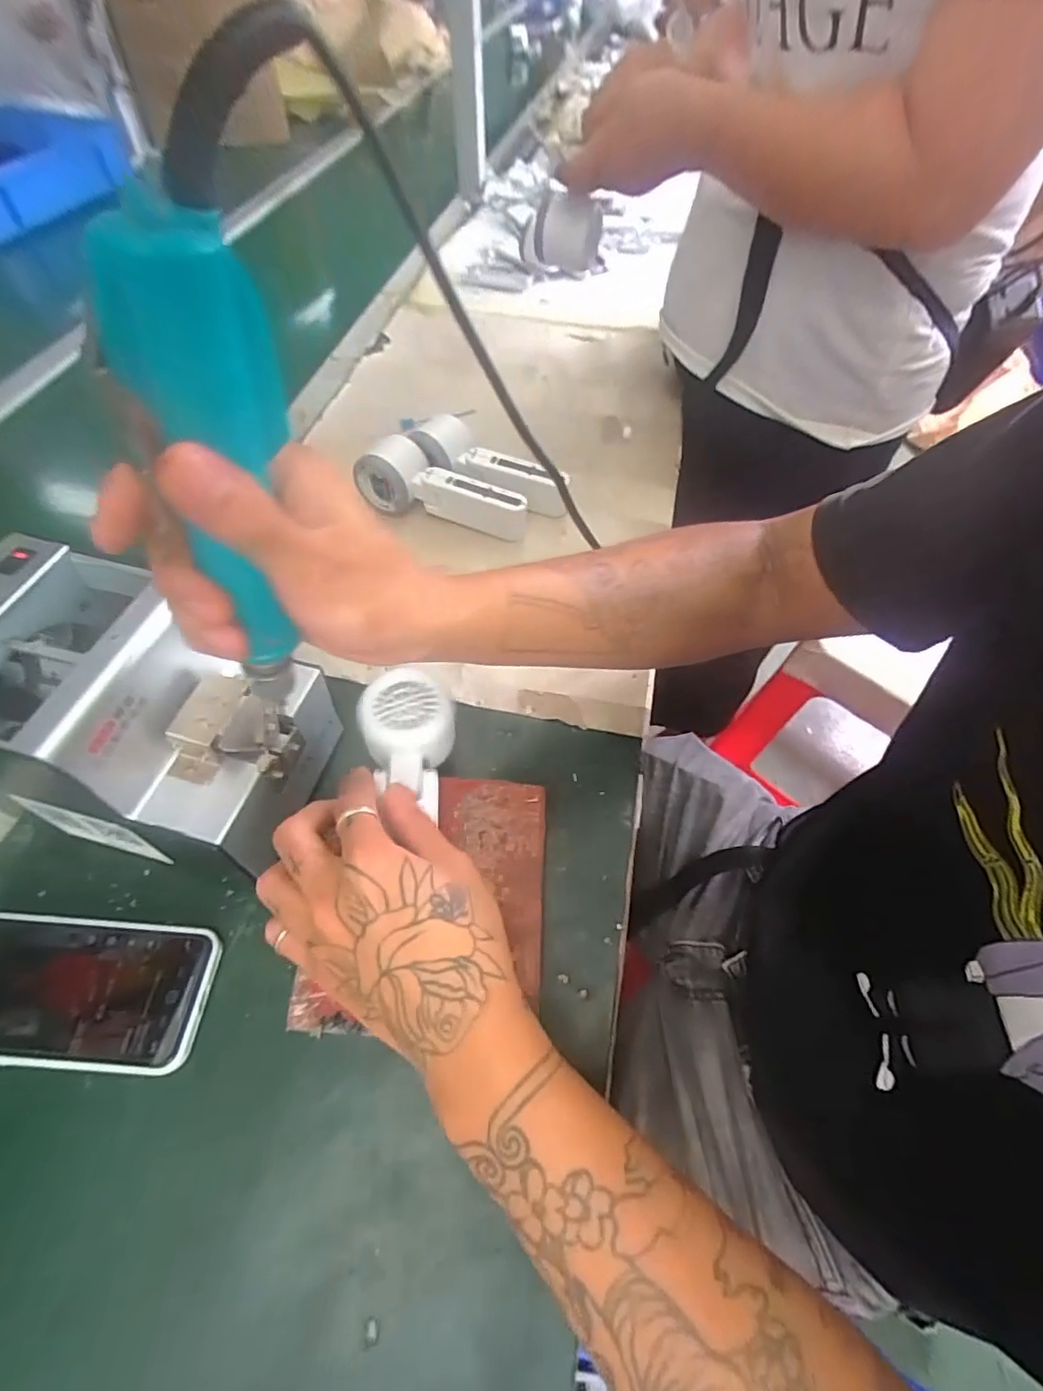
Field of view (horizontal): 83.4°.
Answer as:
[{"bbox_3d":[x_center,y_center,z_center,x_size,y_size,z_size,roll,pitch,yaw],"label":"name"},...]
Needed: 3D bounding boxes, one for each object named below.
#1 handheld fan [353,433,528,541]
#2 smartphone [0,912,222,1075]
[{"bbox_3d":[-0.073,-0.193,0.550,0.160,0.056,0.051,23,58,15],"label":"handheld fan"},{"bbox_3d":[-0.254,0.168,0.335,0.147,0.014,0.074,3,55,2],"label":"smartphone"}]

